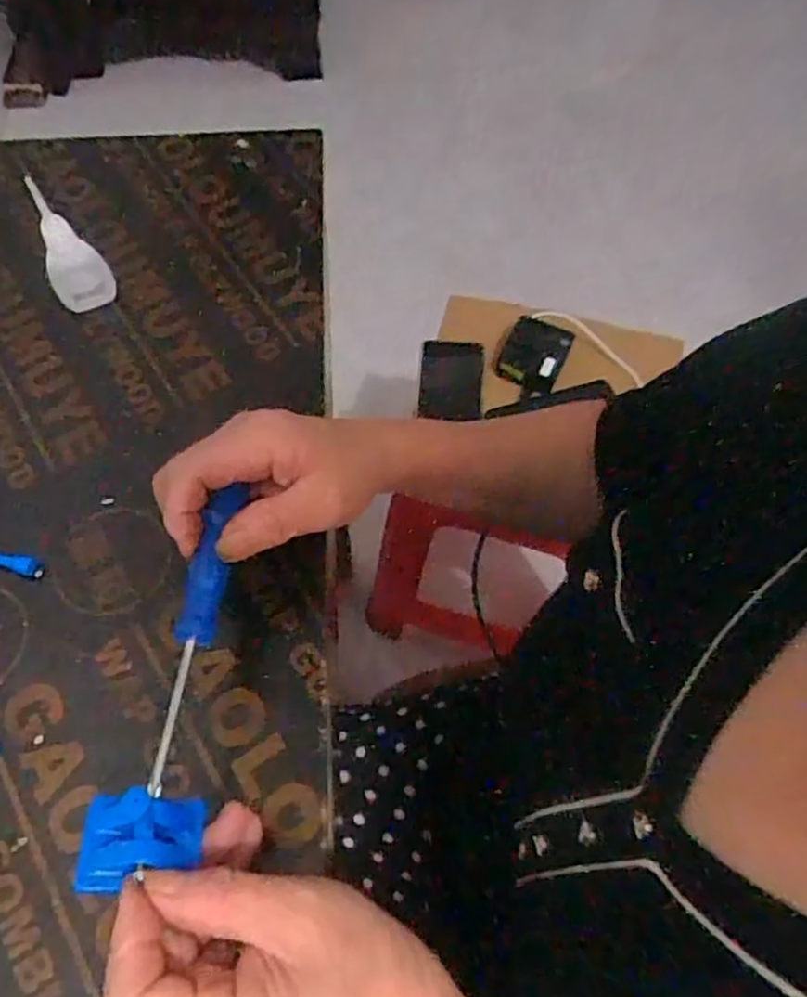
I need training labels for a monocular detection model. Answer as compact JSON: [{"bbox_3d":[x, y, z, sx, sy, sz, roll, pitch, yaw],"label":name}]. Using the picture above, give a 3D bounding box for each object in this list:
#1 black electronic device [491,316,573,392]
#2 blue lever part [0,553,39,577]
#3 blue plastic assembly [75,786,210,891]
[{"bbox_3d":[0.155,-0.173,0.862,0.075,0.018,0.088,24,67,13],"label":"black electronic device"},{"bbox_3d":[-0.217,0.033,0.393,0.038,0.004,0.011,13,63,6],"label":"blue lever part"},{"bbox_3d":[-0.101,0.130,0.281,0.041,0.020,0.034,-6,62,-4],"label":"blue plastic assembly"}]

